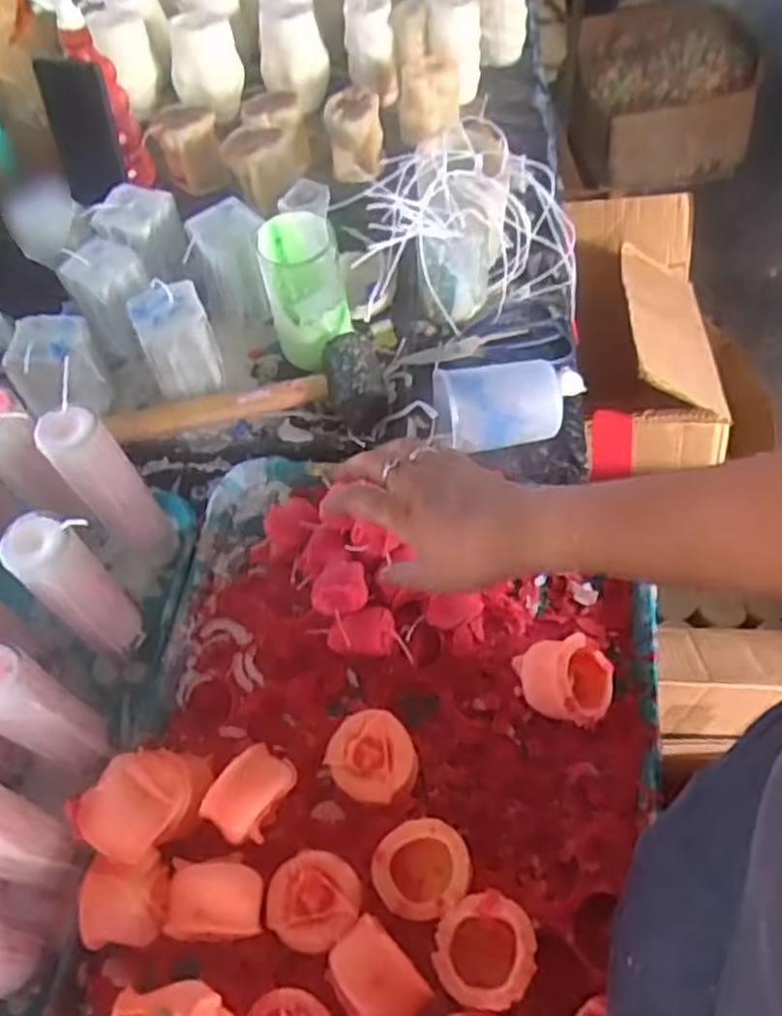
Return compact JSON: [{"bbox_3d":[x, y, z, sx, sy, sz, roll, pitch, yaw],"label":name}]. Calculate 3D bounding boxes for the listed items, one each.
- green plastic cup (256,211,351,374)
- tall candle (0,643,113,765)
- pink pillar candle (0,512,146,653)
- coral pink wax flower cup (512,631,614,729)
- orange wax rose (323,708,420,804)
[{"bbox_3d":[-0.075,-0.189,0.678,0.066,0.124,0.060,-11,57,-3],"label":"green plastic cup"},{"bbox_3d":[-0.210,0.122,0.457,0.034,0.135,0.039,23,61,18],"label":"tall candle"},{"bbox_3d":[-0.206,0.056,0.507,0.034,0.142,0.037,-2,57,3],"label":"pink pillar candle"},{"bbox_3d":[0.118,0.110,0.519,0.066,0.047,0.056,23,61,18],"label":"coral pink wax flower cup"},{"bbox_3d":[-0.011,0.163,0.499,0.052,0.035,0.054,-2,57,3],"label":"orange wax rose"}]

